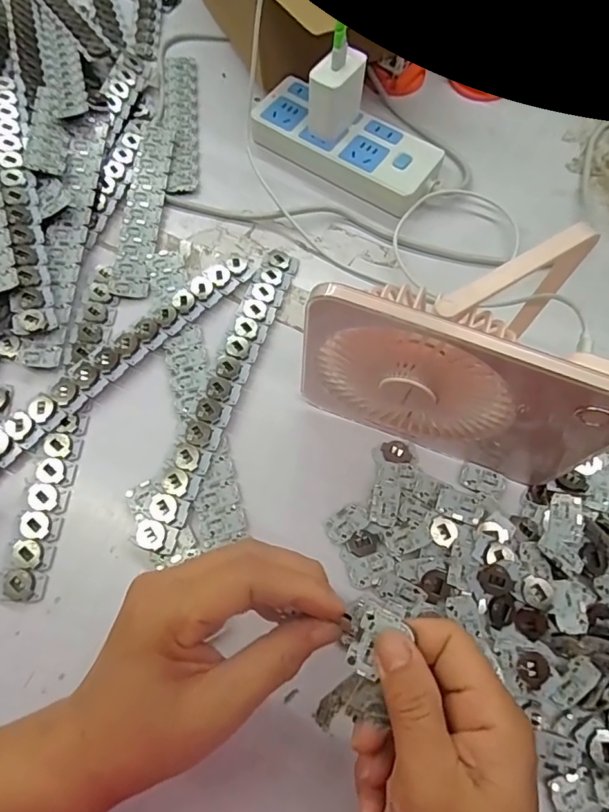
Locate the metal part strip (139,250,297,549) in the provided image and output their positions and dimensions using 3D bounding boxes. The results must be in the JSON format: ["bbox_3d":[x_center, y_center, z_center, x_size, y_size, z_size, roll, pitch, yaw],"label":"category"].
[{"bbox_3d":[-0.056,-0.017,0.362,0.026,0.005,0.247,23,67,-4],"label":"metal part strip"}]

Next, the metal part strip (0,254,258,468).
[{"bbox_3d":[-0.136,-0.039,0.367,0.248,0.009,0.028,-42,85,-18],"label":"metal part strip"}]

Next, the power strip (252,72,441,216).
[{"bbox_3d":[0.038,-0.232,0.449,0.167,0.028,0.074,33,70,11],"label":"power strip"}]

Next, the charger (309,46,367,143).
[{"bbox_3d":[0.027,-0.262,0.419,0.026,0.057,0.045,35,71,12],"label":"charger"}]

